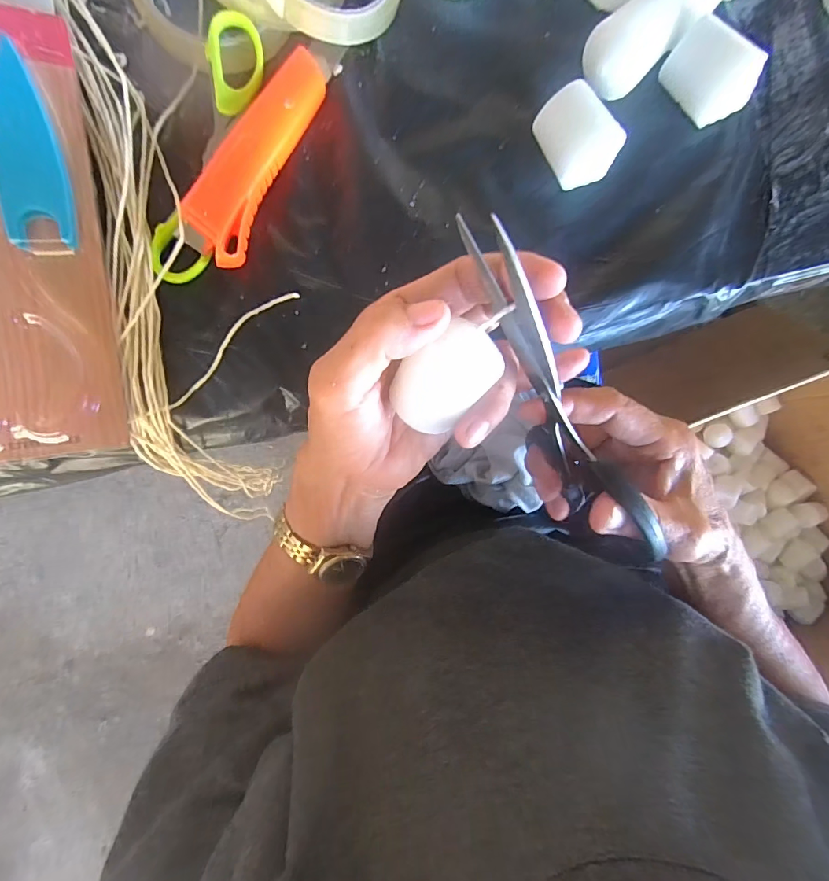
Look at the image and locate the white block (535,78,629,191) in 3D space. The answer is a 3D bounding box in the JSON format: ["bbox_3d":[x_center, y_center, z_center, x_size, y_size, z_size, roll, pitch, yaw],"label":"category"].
[{"bbox_3d":[0.093,-0.172,0.254,0.032,0.032,0.048,-40,92,-3],"label":"white block"}]

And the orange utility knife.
[{"bbox_3d":[-0.089,-0.170,0.254,0.032,0.019,0.139,26,88,-1],"label":"orange utility knife"}]

